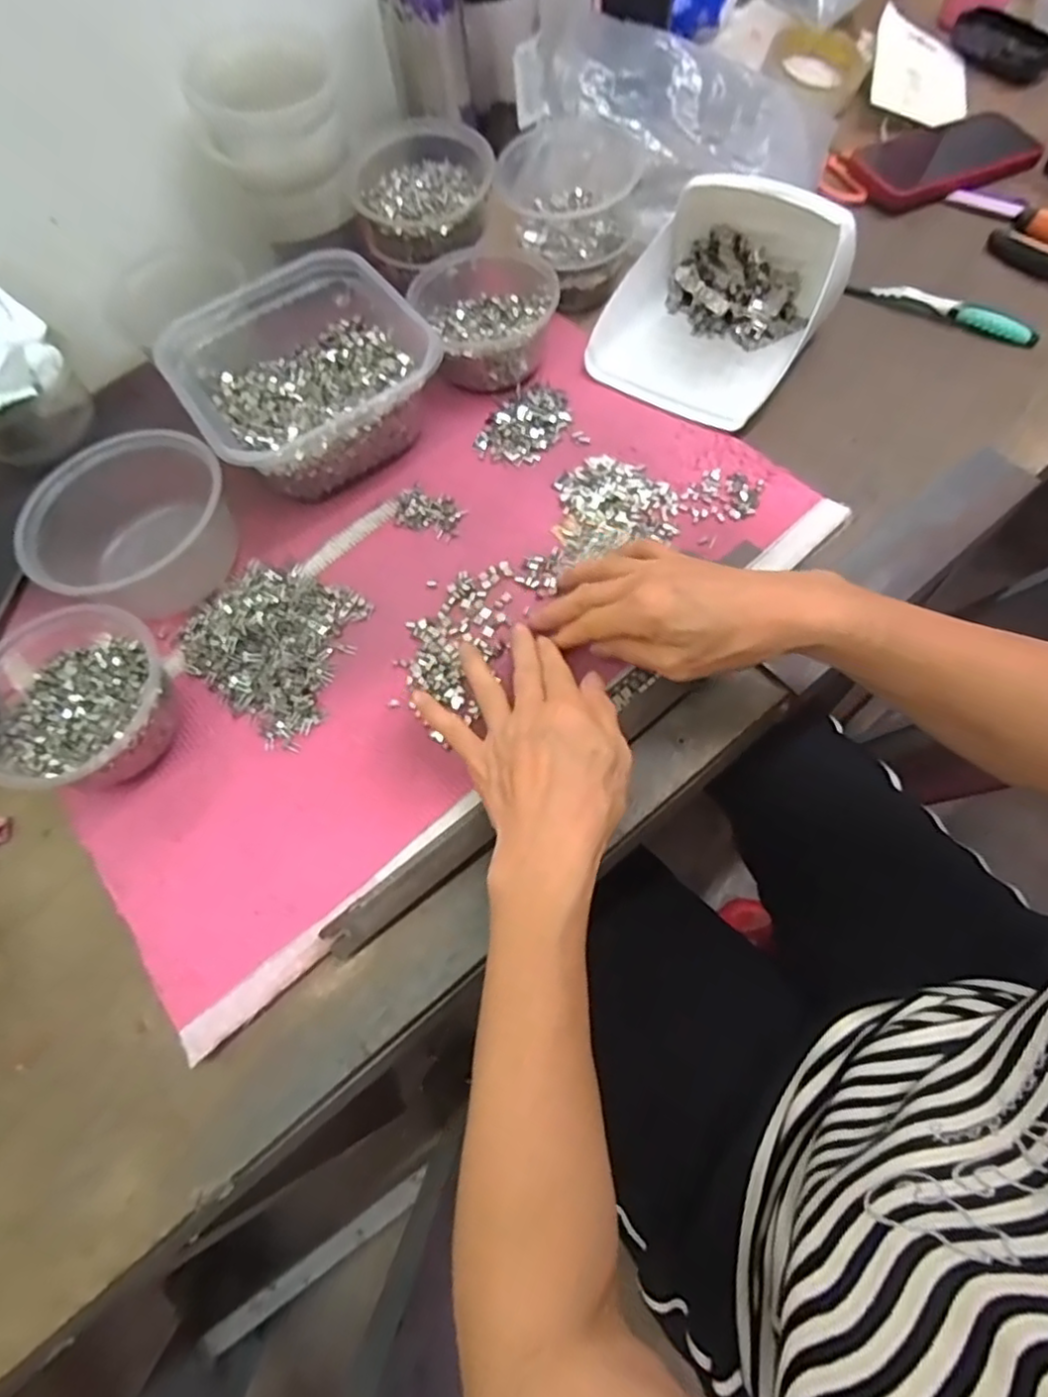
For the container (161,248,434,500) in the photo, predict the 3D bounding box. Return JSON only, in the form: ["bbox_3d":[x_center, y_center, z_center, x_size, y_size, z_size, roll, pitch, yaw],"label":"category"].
[{"bbox_3d":[-0.168,-0.245,0.503,0.169,0.070,0.174,-35,67,-10],"label":"container"}]

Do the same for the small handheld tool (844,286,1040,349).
[{"bbox_3d":[0.339,-0.318,0.535,0.147,0.018,0.014,30,72,14],"label":"small handheld tool"}]

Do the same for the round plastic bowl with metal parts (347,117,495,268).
[{"bbox_3d":[-0.081,-0.415,0.552,0.114,0.062,0.120,-9,65,1],"label":"round plastic bowl with metal parts"}]

